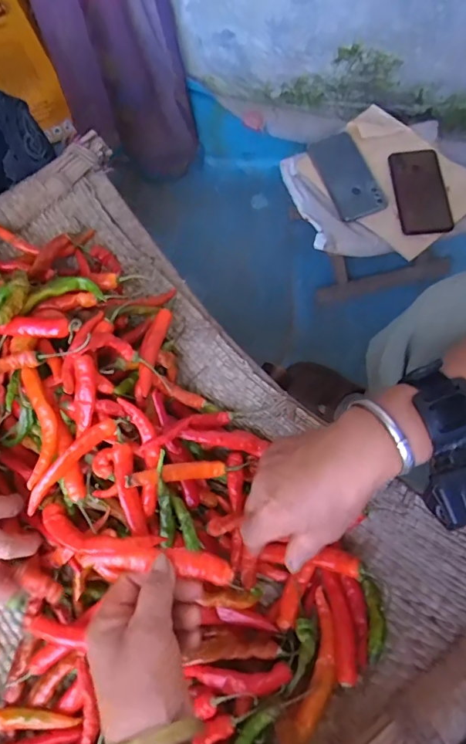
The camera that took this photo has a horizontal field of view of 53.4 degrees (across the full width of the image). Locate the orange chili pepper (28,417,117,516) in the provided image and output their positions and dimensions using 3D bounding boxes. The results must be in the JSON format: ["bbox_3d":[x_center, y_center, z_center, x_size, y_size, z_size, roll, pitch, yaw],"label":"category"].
[{"bbox_3d":[-0.139,0.075,0.387,0.098,0.022,0.018,-43,73,-13],"label":"orange chili pepper"}]

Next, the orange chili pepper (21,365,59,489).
[{"bbox_3d":[-0.164,0.044,0.393,0.028,0.021,0.098,-10,69,-1],"label":"orange chili pepper"}]

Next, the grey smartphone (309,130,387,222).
[{"bbox_3d":[0.186,-0.320,0.754,0.077,0.015,0.161,-20,74,0],"label":"grey smartphone"}]

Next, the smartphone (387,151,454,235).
[{"bbox_3d":[0.300,-0.292,0.743,0.081,0.016,0.170,-4,69,2],"label":"smartphone"}]

